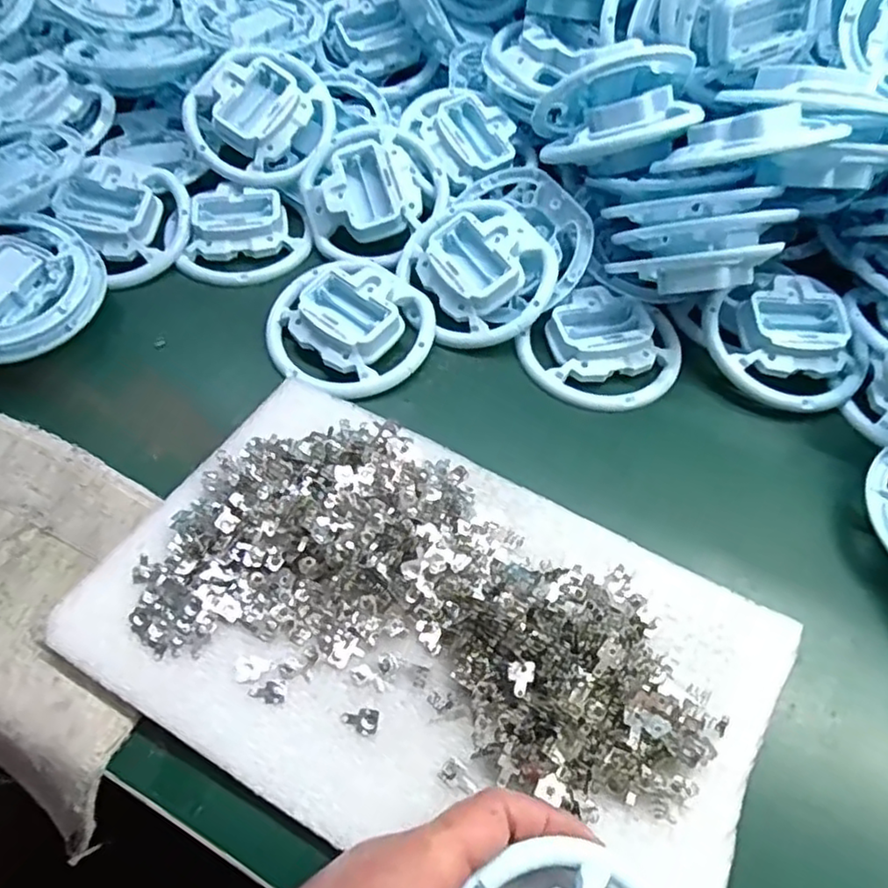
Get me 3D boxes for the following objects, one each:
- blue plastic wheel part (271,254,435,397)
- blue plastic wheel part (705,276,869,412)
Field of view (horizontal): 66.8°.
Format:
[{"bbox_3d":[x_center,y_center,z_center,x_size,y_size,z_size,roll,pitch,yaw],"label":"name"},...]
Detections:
[{"bbox_3d":[-0.060,-0.073,0.414,0.101,0.022,0.087,19,59,10],"label":"blue plastic wheel part"},{"bbox_3d":[0.211,-0.063,0.414,0.094,0.026,0.085,14,66,7],"label":"blue plastic wheel part"}]

